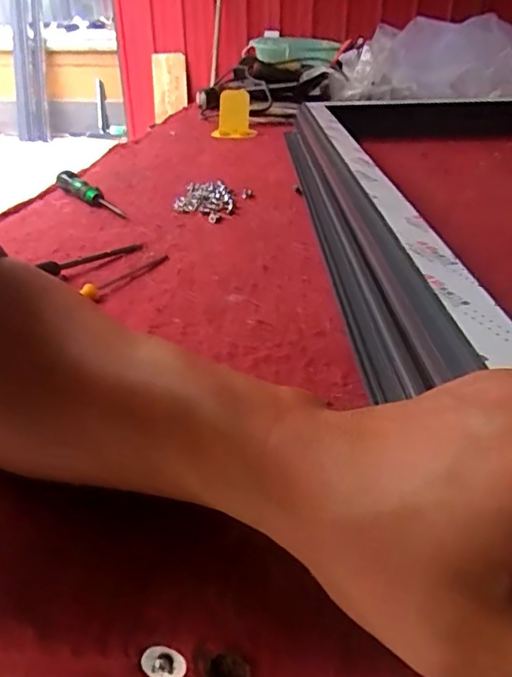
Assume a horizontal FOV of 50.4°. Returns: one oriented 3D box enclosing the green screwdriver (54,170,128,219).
[{"bbox_3d":[-0.208,-0.179,0.677,0.023,0.024,0.162,-22,37,-32],"label":"green screwdriver"}]

